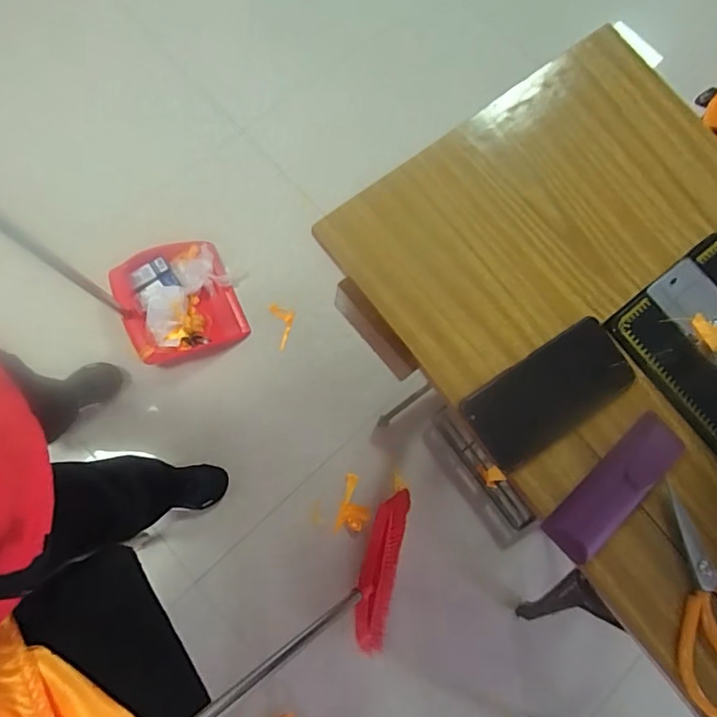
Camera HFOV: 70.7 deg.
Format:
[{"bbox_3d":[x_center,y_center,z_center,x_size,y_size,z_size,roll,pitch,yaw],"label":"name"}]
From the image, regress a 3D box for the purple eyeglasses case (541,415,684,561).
[{"bbox_3d":[0.224,0.112,0.441,0.144,0.021,0.040,-42,84,-12],"label":"purple eyeglasses case"}]

